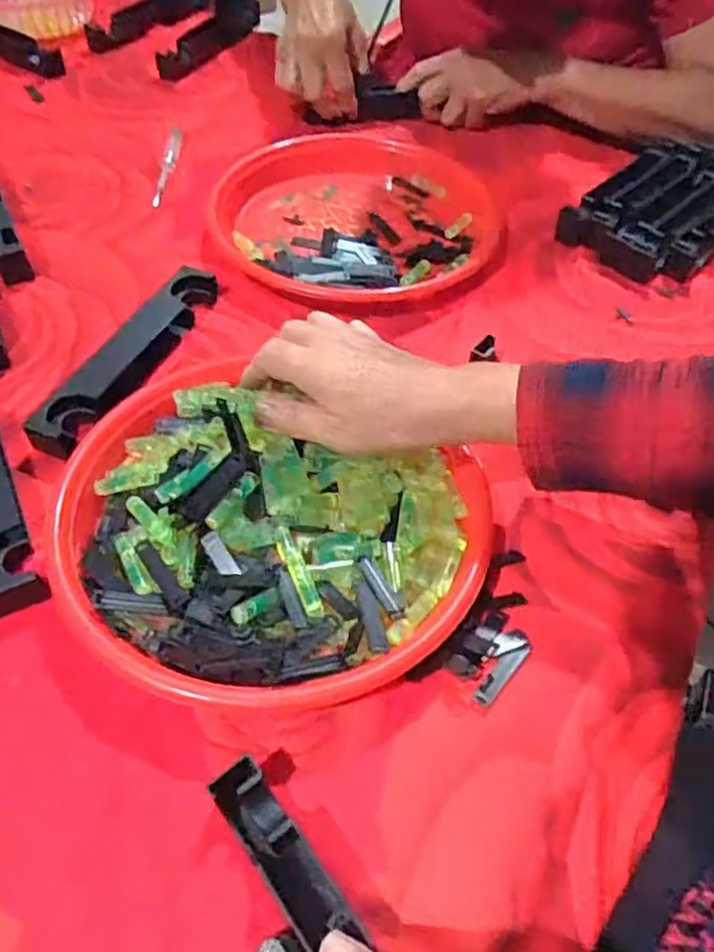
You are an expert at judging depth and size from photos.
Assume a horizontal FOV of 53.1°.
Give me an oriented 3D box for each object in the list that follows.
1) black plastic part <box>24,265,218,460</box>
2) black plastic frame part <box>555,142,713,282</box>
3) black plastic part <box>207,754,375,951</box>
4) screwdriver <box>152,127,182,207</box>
[{"bbox_3d":[-0.164,-0.089,0.521,0.037,0.027,0.190,17,54,11],"label":"black plastic part"},{"bbox_3d":[0.293,-0.251,0.660,0.235,0.029,0.113,-37,62,-26],"label":"black plastic frame part"},{"bbox_3d":[-0.033,0.169,0.320,0.024,0.024,0.085,-31,63,-24],"label":"black plastic part"},{"bbox_3d":[-0.182,-0.301,0.690,0.015,0.008,0.131,0,52,-3],"label":"screwdriver"}]

